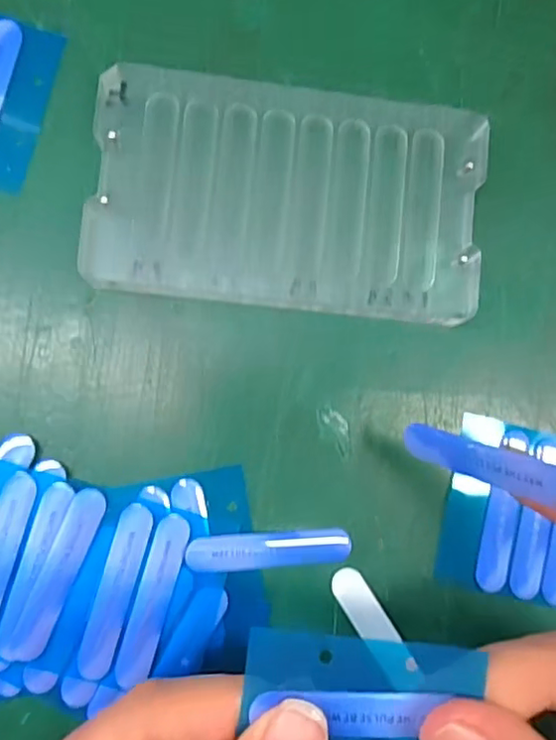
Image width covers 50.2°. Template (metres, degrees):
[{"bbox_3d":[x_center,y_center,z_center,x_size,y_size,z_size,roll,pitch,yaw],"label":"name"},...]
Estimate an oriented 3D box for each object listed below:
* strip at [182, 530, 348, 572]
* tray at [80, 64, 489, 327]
[{"bbox_3d":[-0.002,0.056,0.184,0.050,0.006,0.011,0,86,-6],"label":"strip"},{"bbox_3d":[0.004,-0.054,0.190,0.120,0.012,0.070,5,85,-5],"label":"tray"}]

